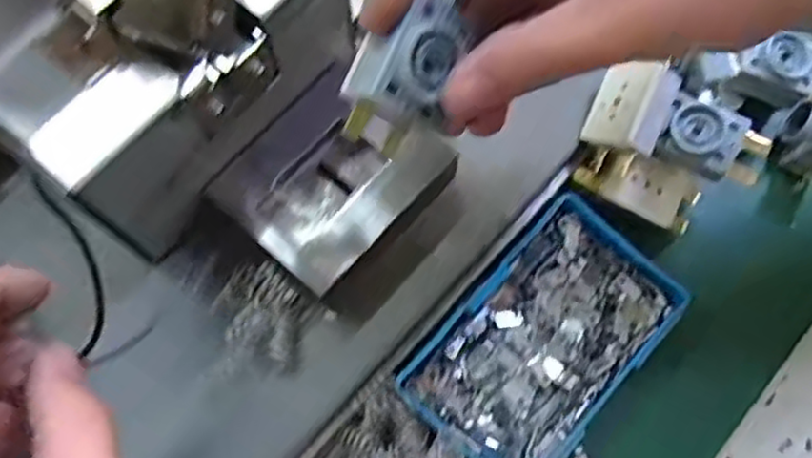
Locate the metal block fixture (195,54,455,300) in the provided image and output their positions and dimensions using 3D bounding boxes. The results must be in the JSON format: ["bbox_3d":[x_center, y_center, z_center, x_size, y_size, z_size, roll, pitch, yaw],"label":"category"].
[{"bbox_3d":[-0.029,-0.019,0.295,0.069,0.025,0.079,40,75,11],"label":"metal block fixture"}]

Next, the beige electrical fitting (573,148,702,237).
[{"bbox_3d":[0.109,-0.019,0.322,0.061,0.017,0.025,21,71,-13],"label":"beige electrical fitting"}]

